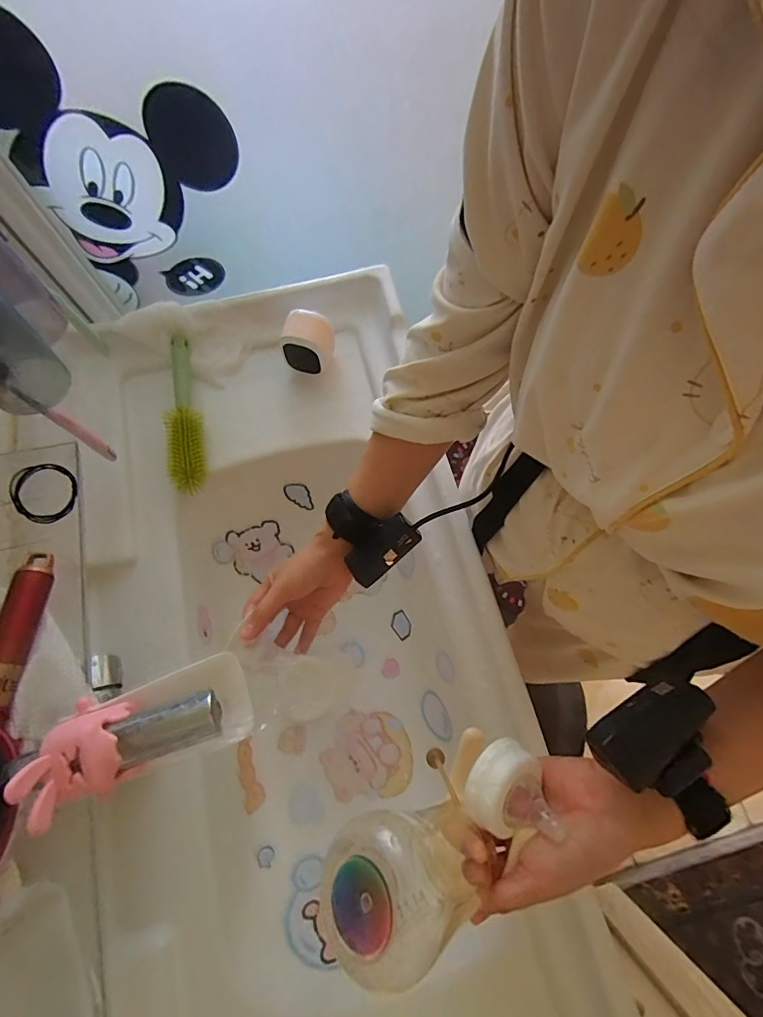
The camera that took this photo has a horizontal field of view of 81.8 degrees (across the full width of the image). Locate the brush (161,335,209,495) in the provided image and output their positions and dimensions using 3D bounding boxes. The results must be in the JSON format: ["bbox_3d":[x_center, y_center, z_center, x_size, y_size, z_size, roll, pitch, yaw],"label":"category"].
[{"bbox_3d":[-0.250,-0.120,0.562,0.039,0.038,0.210,-10,72,-3],"label":"brush"}]

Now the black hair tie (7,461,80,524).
[{"bbox_3d":[-0.303,-0.015,0.396,0.057,0.012,0.051,32,75,10],"label":"black hair tie"}]

